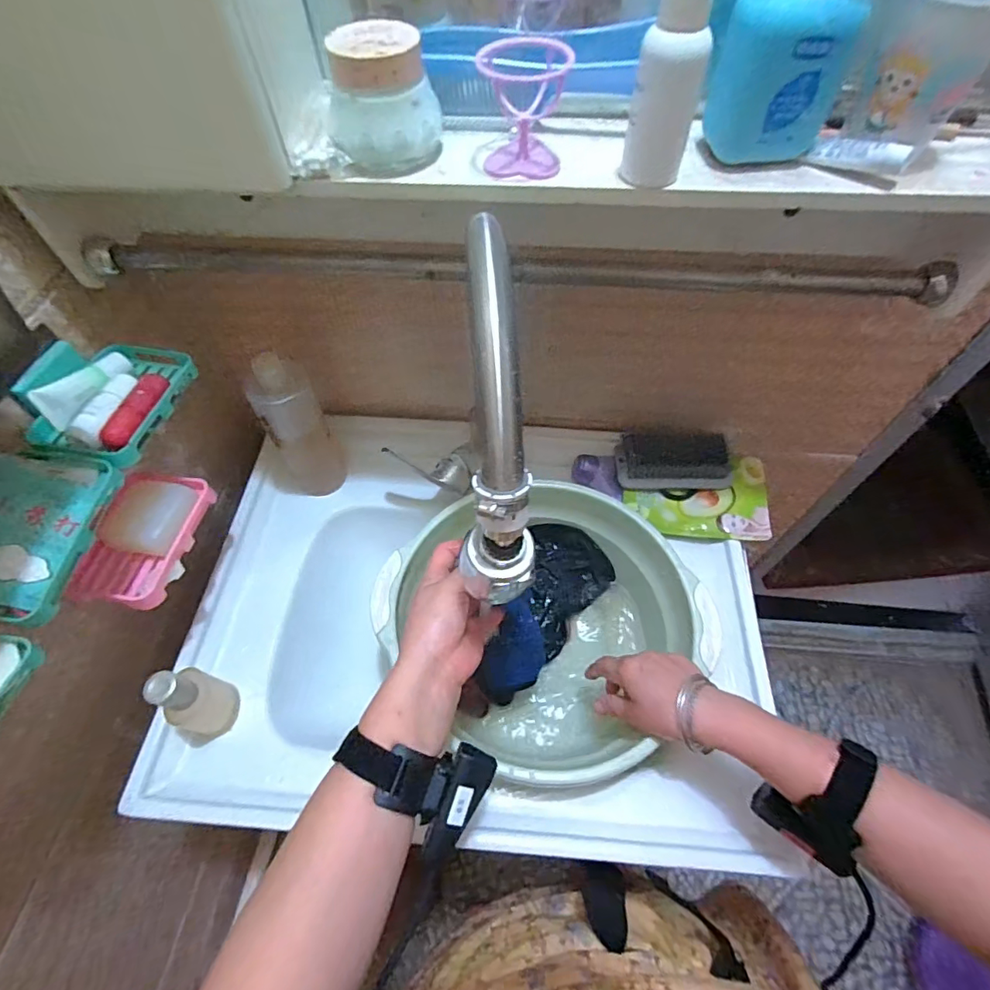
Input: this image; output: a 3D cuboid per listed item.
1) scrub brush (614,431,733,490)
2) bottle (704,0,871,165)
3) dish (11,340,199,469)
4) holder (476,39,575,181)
[{"bbox_3d":[0.220,-0.040,0.623,0.136,0.050,0.059,1,57,2],"label":"scrub brush"},{"bbox_3d":[0.167,-0.259,0.278,0.060,0.124,0.050,-21,59,-11],"label":"bottle"},{"bbox_3d":[-0.332,-0.086,0.432,0.092,0.046,0.129,4,58,4],"label":"dish"},{"bbox_3d":[0.018,-0.245,0.322,0.056,0.055,0.054,2,57,3],"label":"holder"}]

